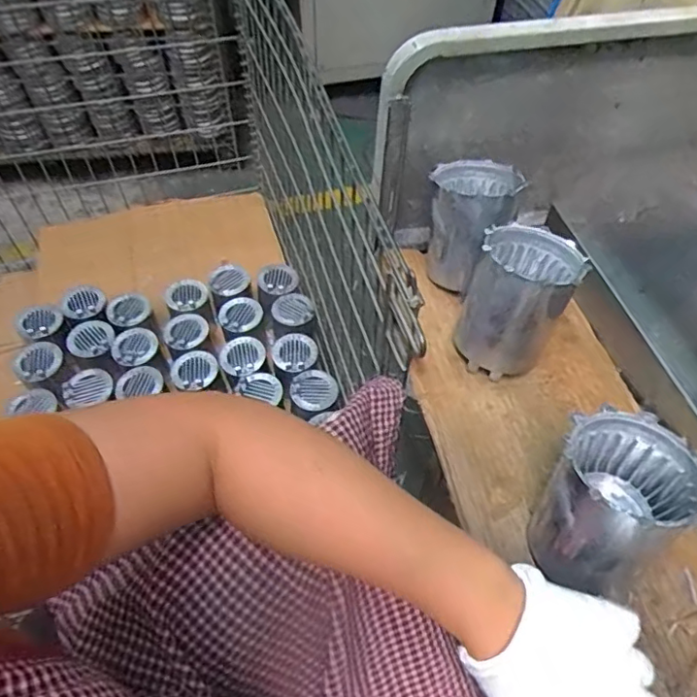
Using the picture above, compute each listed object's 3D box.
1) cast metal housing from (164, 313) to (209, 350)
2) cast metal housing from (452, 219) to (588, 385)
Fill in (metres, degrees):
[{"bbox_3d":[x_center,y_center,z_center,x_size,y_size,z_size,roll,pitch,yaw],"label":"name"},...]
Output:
[{"bbox_3d":[-0.327,-0.035,1.135,0.084,0.026,0.073,-23,58,-16],"label":"cast metal housing"},{"bbox_3d":[0.162,-0.048,0.550,0.093,0.111,0.110,19,57,13],"label":"cast metal housing"}]

